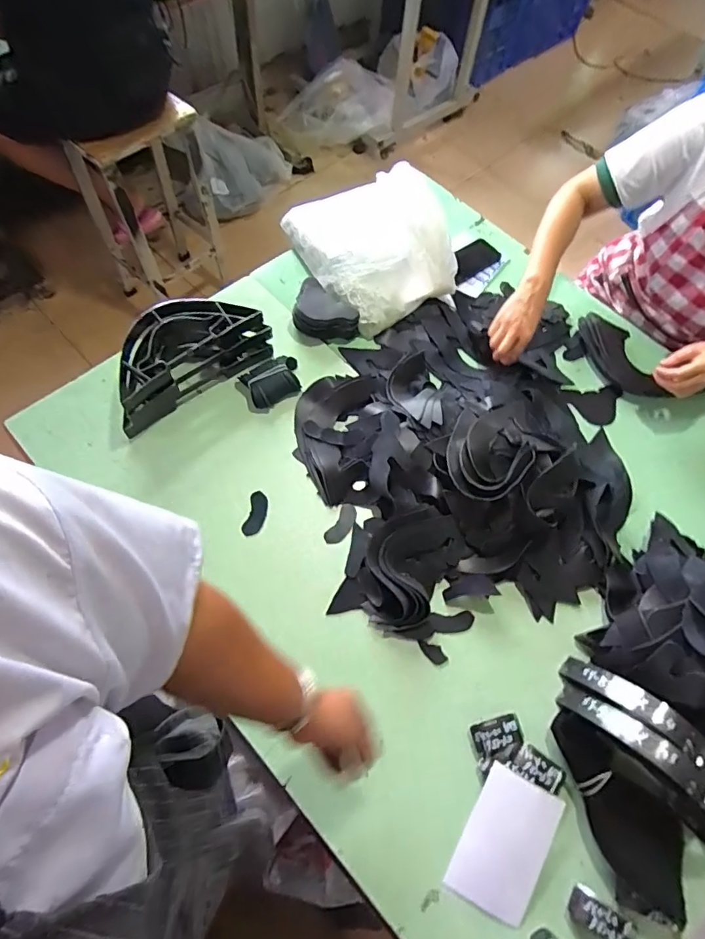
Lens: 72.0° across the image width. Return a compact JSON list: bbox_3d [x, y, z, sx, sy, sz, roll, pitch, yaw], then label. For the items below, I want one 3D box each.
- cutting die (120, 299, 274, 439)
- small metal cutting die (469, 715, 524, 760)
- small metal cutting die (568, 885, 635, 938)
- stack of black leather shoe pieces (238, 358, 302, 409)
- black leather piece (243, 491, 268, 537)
[{"bbox_3d":[-0.287,-0.200,0.831,0.290,0.103,0.146,-32,71,-10],"label":"cutting die"},{"bbox_3d":[0.200,0.368,0.667,0.069,0.017,0.041,-16,69,-4],"label":"small metal cutting die"},{"bbox_3d":[0.305,0.546,0.587,0.075,0.024,0.036,29,73,13],"label":"small metal cutting die"},{"bbox_3d":[-0.141,-0.158,0.876,0.105,0.039,0.077,-28,70,-8],"label":"stack of black leather shoe pieces"},{"bbox_3d":[-0.156,0.073,0.793,0.031,0.005,0.075,15,66,-10],"label":"black leather piece"}]

